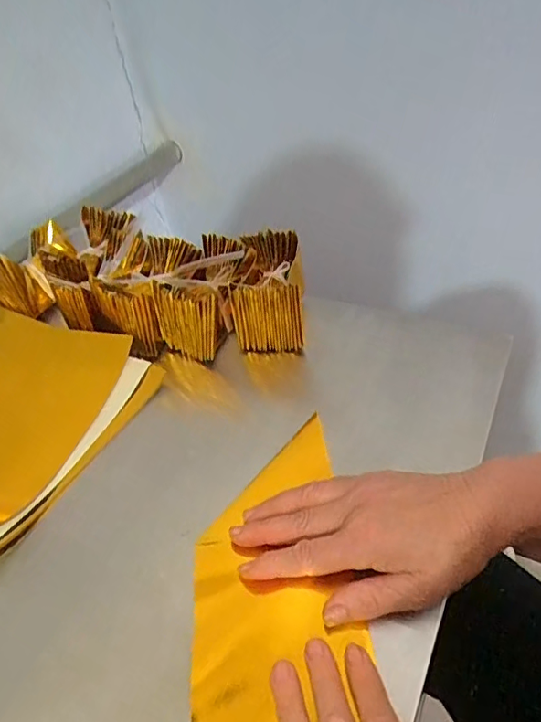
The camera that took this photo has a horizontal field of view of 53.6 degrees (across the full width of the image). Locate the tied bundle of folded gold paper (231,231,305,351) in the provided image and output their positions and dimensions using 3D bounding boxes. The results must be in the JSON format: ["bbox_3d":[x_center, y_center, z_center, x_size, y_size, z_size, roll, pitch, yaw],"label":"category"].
[{"bbox_3d":[-0.001,-0.072,0.544,0.066,0.076,0.104,-2,44,5],"label":"tied bundle of folded gold paper"}]

